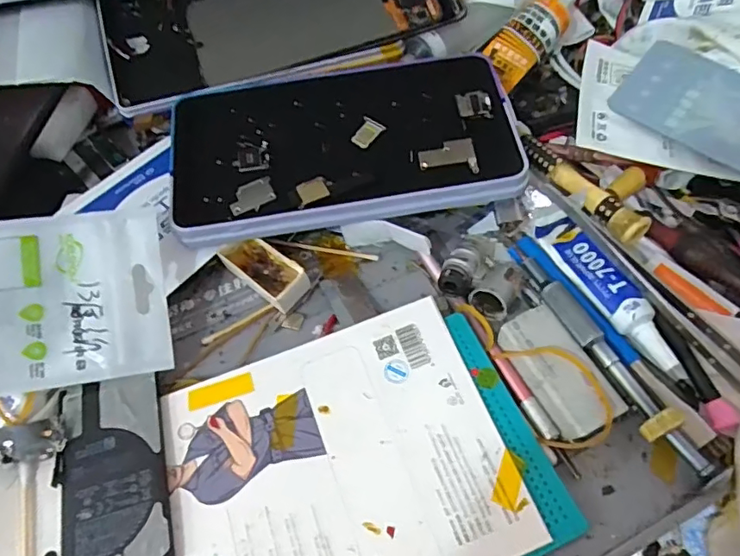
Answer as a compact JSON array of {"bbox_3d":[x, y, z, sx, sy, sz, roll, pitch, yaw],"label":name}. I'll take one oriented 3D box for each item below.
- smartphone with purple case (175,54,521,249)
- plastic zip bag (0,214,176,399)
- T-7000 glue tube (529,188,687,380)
[{"bbox_3d":[-0.016,-0.080,0.300,0.184,0.012,0.107,-9,59,-3],"label":"smartphone with purple case"},{"bbox_3d":[-0.172,0.017,0.245,0.148,0.016,0.084,-9,80,-13],"label":"plastic zip bag"},{"bbox_3d":[0.115,-0.001,0.270,0.020,0.017,0.115,-25,61,-13],"label":"T-7000 glue tube"}]

